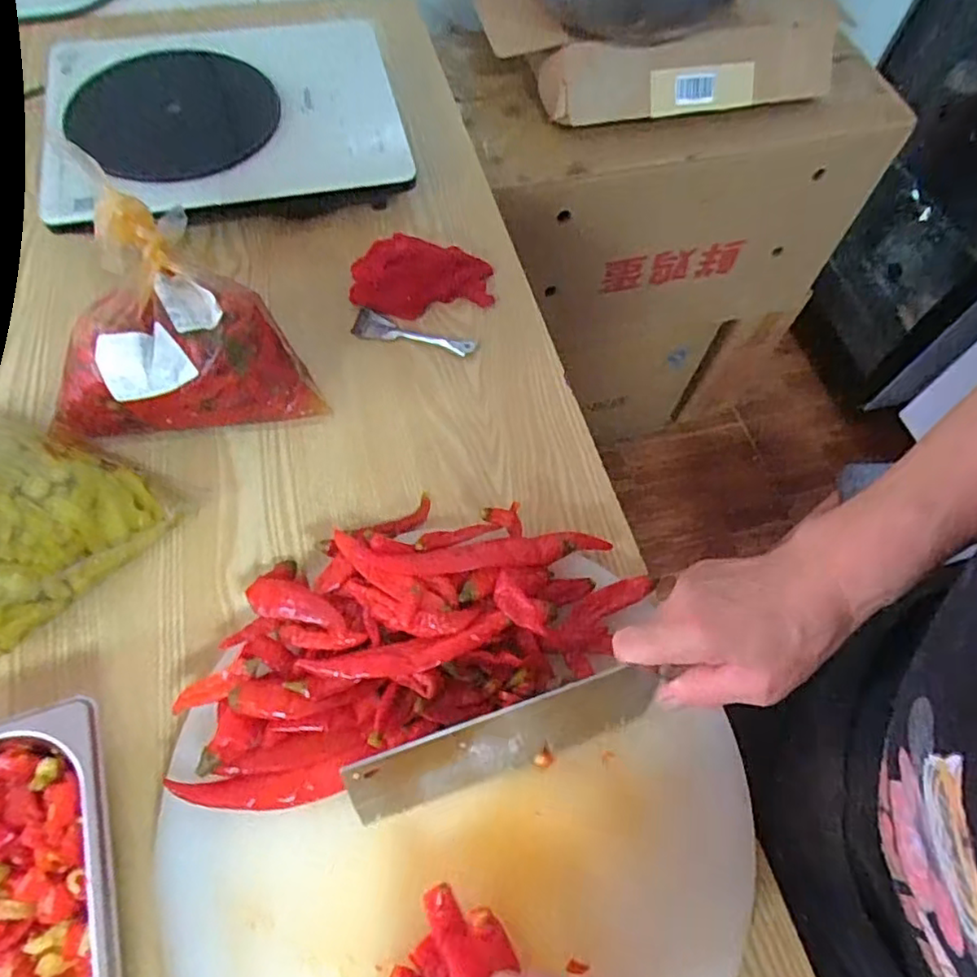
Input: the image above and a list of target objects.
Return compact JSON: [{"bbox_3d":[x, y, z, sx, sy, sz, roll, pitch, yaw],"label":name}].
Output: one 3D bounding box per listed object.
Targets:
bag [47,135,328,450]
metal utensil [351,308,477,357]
[{"bbox_3d":[-0.265,-0.134,0.510,0.202,0.140,0.167,-19,65,-13],"label":"bag"},{"bbox_3d":[-0.072,-0.145,0.602,0.119,0.016,0.024,15,60,9],"label":"metal utensil"}]

